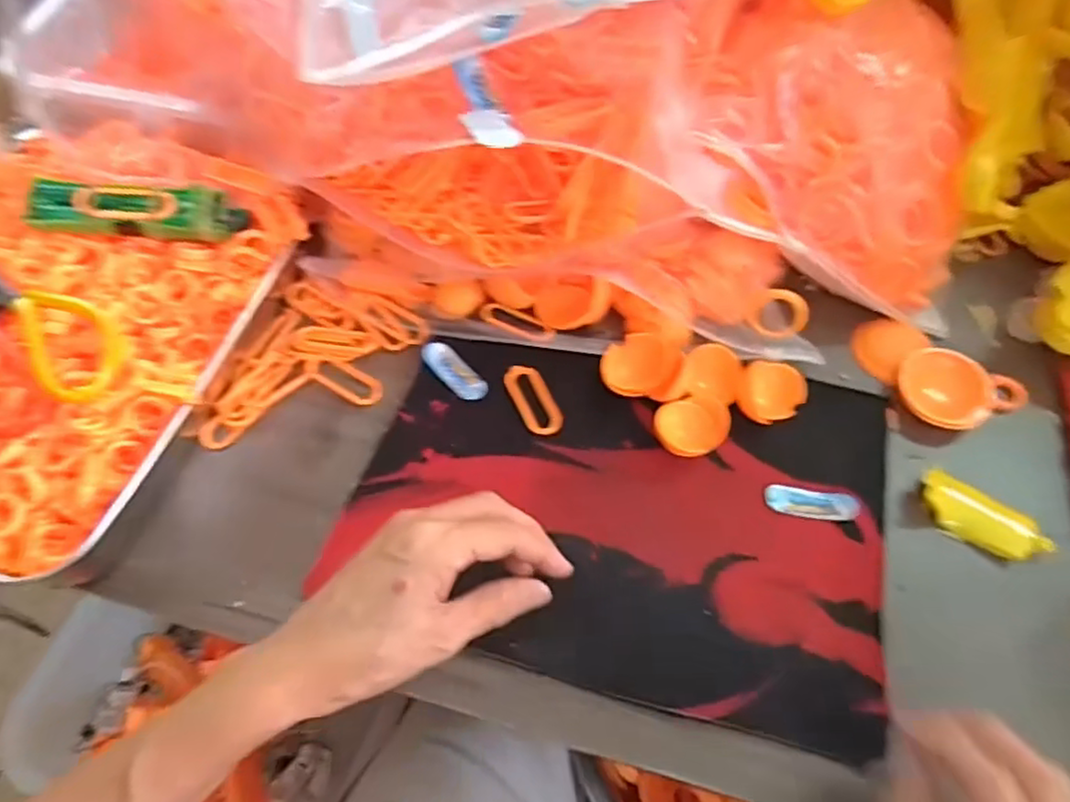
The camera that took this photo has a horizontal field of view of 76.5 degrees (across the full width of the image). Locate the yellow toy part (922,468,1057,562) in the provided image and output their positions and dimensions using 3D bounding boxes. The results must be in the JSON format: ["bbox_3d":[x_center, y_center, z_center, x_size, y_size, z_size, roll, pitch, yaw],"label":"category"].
[{"bbox_3d":[0.272,0.072,0.412,0.077,0.019,0.030,28,64,16],"label":"yellow toy part"}]

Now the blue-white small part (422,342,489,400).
[{"bbox_3d":[-0.057,-0.021,0.470,0.020,0.005,0.056,-40,67,-20],"label":"blue-white small part"}]

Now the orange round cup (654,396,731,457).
[{"bbox_3d":[0.098,0.017,0.430,0.047,0.022,0.038,-18,61,-10],"label":"orange round cup"}]

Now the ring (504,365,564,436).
[{"bbox_3d":[-0.001,-0.001,0.459,0.025,0.005,0.056,-24,62,-12],"label":"ring"}]

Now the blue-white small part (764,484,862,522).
[{"bbox_3d":[0.172,0.063,0.420,0.054,0.005,0.020,7,60,5],"label":"blue-white small part"}]

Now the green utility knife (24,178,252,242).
[{"bbox_3d":[-0.250,-0.120,0.433,0.121,0.017,0.034,0,59,-18],"label":"green utility knife"}]

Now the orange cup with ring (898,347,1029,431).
[{"bbox_3d":[0.283,-0.006,0.445,0.076,0.023,0.050,14,61,9],"label":"orange cup with ring"}]

